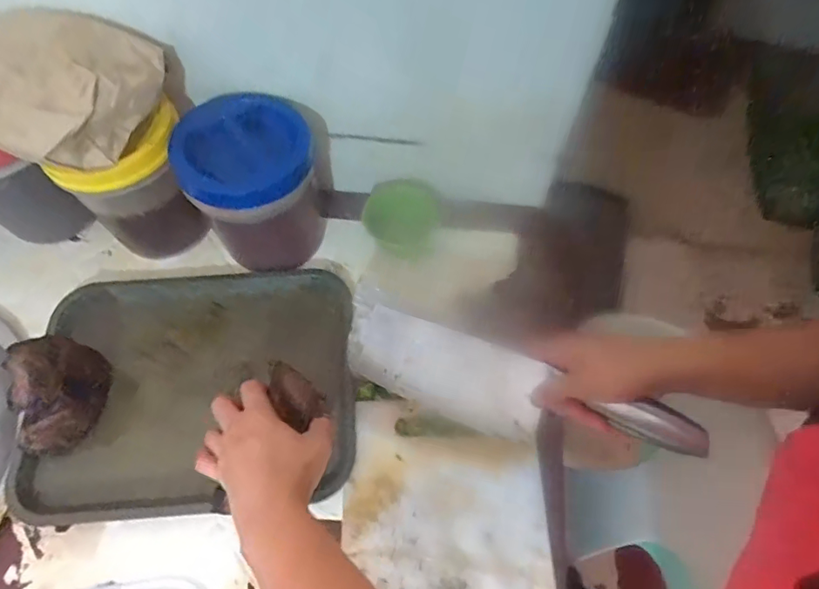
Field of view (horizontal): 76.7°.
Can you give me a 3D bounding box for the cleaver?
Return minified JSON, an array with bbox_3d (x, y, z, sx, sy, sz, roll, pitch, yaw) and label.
[{"bbox_3d":[0.078,0.085,0.467,0.321,0.022,0.080,19,103,23],"label":"cleaver"}]

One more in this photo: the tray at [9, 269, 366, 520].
[{"bbox_3d":[-0.227,0.086,0.555,0.333,0.028,0.265,-4,62,-2],"label":"tray"}]

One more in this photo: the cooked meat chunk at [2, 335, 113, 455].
[{"bbox_3d":[-0.354,0.092,0.516,0.066,0.079,0.113,-6,64,-2],"label":"cooked meat chunk"}]

